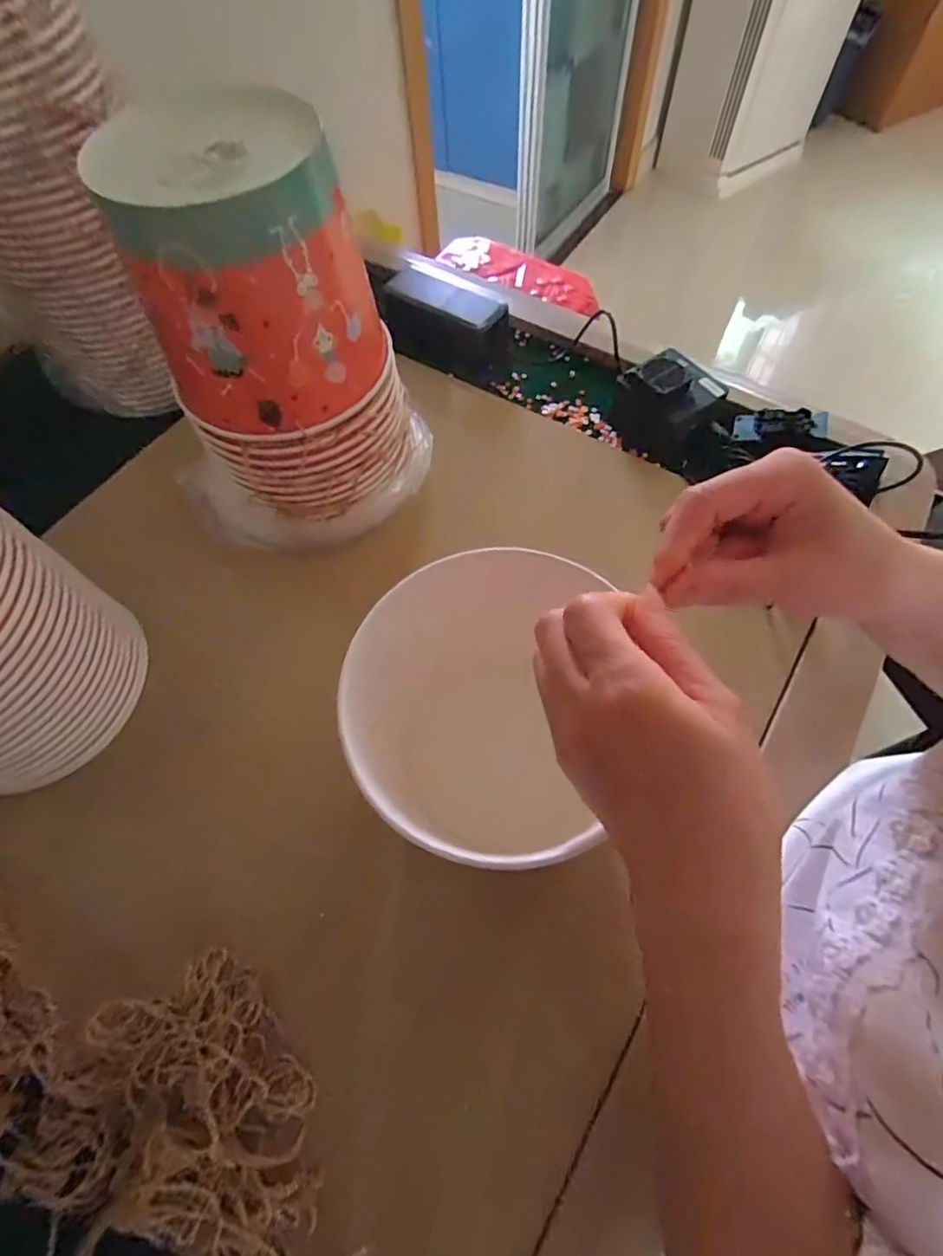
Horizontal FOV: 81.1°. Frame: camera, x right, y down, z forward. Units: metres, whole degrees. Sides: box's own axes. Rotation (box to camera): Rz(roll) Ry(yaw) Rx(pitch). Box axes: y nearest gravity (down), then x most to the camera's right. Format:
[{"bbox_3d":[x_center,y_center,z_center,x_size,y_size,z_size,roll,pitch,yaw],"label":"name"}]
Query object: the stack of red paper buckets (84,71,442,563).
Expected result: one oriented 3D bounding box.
[{"bbox_3d":[-0.124,-0.182,0.393,0.139,0.253,0.141,12,64,8],"label":"stack of red paper buckets"}]

